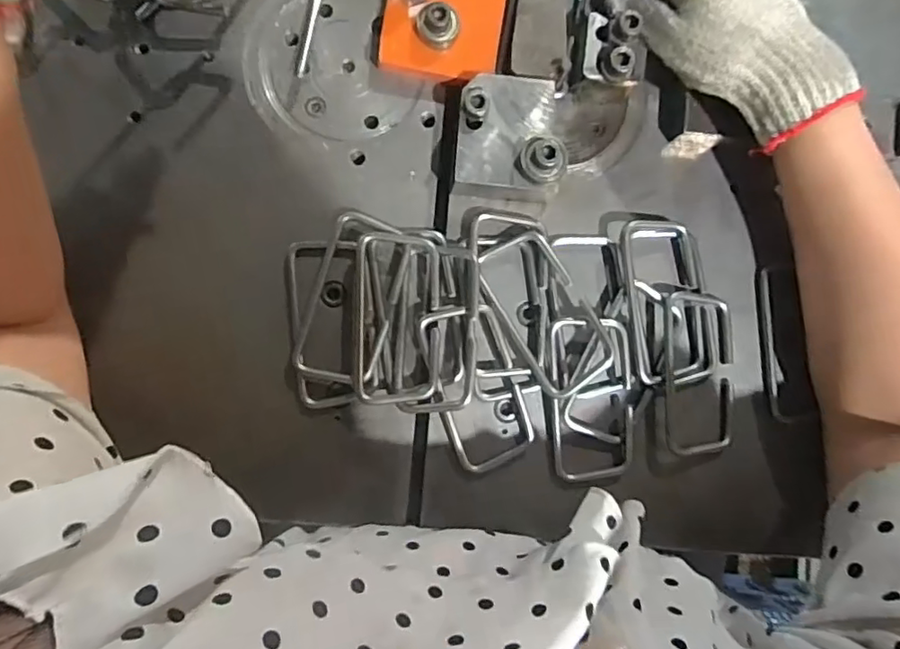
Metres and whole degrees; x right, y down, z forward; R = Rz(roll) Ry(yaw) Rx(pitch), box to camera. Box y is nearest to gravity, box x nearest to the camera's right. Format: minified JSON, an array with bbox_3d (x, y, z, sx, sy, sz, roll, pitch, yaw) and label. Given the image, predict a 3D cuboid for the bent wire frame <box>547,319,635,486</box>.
[{"bbox_3d":[0.092,0.047,0.372,0.054,0.014,0.102,-6,86,-6],"label":"bent wire frame"}]

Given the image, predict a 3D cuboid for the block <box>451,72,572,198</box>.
[{"bbox_3d":[0.036,-0.118,0.366,0.063,0.044,0.067,0,85,-5],"label":"block"}]

